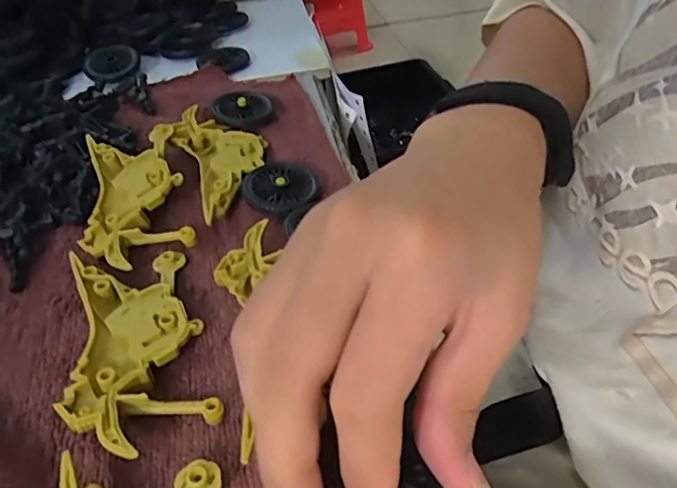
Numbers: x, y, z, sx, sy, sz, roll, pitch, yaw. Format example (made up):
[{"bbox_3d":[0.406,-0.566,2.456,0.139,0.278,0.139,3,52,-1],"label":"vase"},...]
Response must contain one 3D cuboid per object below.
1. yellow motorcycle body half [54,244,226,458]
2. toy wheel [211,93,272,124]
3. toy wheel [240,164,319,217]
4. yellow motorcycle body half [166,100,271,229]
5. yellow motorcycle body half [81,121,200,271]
[{"bbox_3d":[-0.079,0.037,0.210,0.048,0.012,0.097,-17,44,-13],"label":"yellow motorcycle body half"},{"bbox_3d":[-0.061,-0.085,0.335,0.033,0.013,0.034,-3,42,2],"label":"toy wheel"},{"bbox_3d":[-0.029,-0.029,0.275,0.035,0.011,0.037,-3,42,2],"label":"toy wheel"},{"bbox_3d":[-0.063,-0.048,0.296,0.048,0.014,0.097,-22,45,-18],"label":"yellow motorcycle body half"},{"bbox_3d":[-0.103,-0.027,0.272,0.049,0.015,0.098,-16,43,-11],"label":"yellow motorcycle body half"}]

